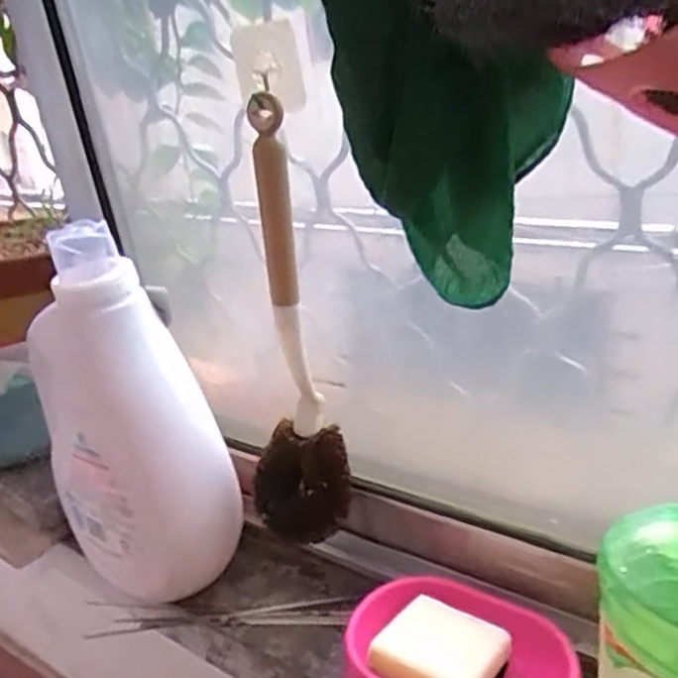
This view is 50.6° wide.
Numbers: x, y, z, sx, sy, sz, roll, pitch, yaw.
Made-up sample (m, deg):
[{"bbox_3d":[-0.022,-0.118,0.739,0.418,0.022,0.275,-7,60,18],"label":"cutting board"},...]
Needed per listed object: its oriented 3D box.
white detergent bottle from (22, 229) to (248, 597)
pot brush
[{"bbox_3d":[-0.180,0.064,0.605,0.119,0.310,0.138,-22,27,-29],"label":"white detergent bottle"},{"bbox_3d":[-0.047,0.002,0.530,0.075,0.323,0.058,-11,23,-7],"label":"pot brush"}]

